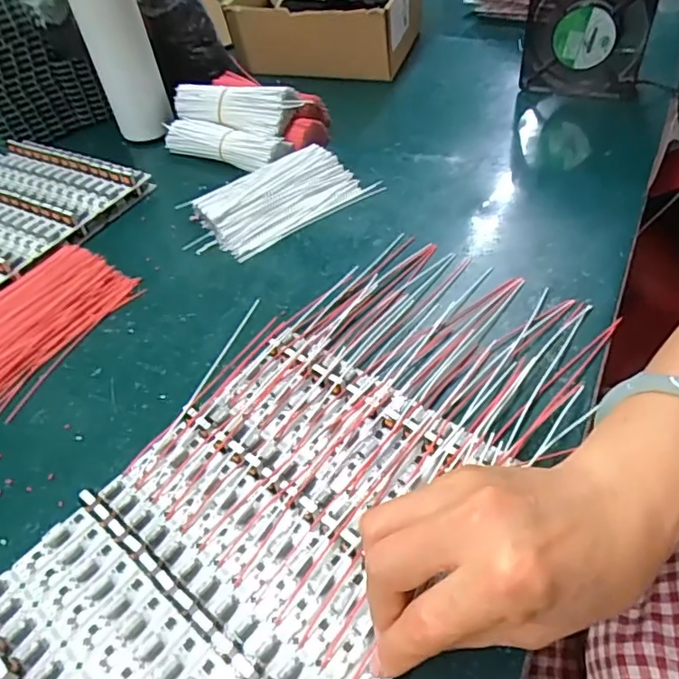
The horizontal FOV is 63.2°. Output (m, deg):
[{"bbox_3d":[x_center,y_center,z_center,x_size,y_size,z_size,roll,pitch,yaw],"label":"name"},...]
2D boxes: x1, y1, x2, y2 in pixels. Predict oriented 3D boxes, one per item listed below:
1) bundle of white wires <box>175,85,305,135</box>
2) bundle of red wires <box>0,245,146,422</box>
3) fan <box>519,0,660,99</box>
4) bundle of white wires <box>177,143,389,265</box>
[{"bbox_3d":[-0.112,-0.249,0.587,0.157,0.038,0.046,18,51,22],"label":"bundle of white wires"},{"bbox_3d":[-0.240,-0.016,0.430,0.095,0.019,0.153,19,52,21],"label":"bundle of red wires"},{"bbox_3d":[0.256,-0.320,0.573,0.121,0.118,0.039,13,51,17],"label":"fan"},{"bbox_3d":[-0.060,-0.138,0.519,0.174,0.024,0.097,-29,52,-19],"label":"bundle of white wires"}]

